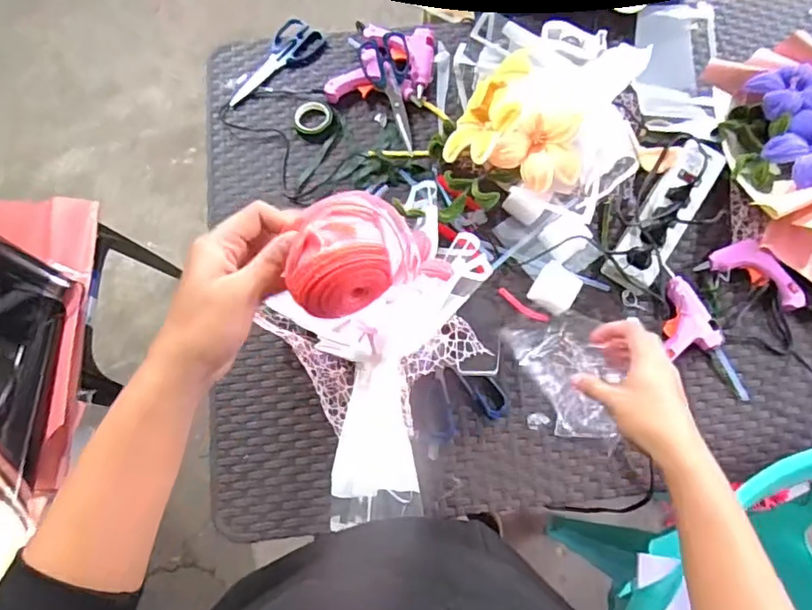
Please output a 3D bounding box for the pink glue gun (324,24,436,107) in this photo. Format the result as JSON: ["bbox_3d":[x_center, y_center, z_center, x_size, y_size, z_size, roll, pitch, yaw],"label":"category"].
[{"bbox_3d":[-0.036,-0.371,0.838,0.161,0.042,0.131,1,73,1],"label":"pink glue gun"}]

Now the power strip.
[{"bbox_3d":[0.355,-0.127,0.761,0.072,0.059,0.242,33,76,10],"label":"power strip"}]

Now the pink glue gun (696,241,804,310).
[{"bbox_3d":[0.475,-0.050,0.757,0.136,0.026,0.071,23,75,7],"label":"pink glue gun"}]

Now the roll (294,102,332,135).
[{"bbox_3d":[-0.139,-0.278,0.824,0.053,0.017,0.049,0,73,1],"label":"roll"}]

